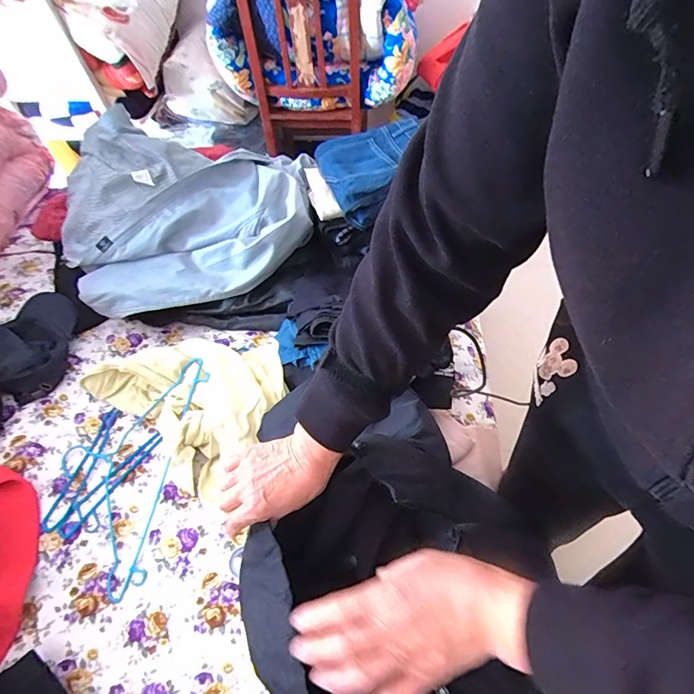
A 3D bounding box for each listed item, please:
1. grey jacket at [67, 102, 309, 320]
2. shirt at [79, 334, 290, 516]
[{"bbox_3d":[-0.348,-0.304,0.924,0.536,0.250,0.366,-16,54,-10],"label":"grey jacket"},{"bbox_3d":[-0.271,0.076,0.809,0.353,0.071,0.303,33,61,23],"label":"shirt"}]

